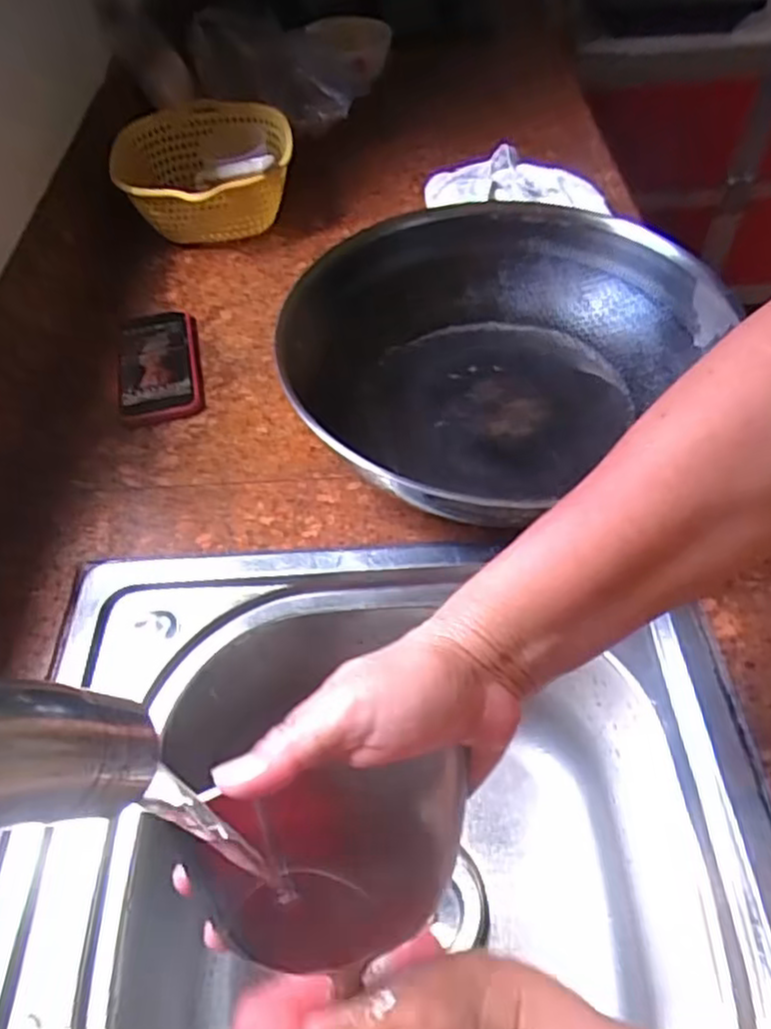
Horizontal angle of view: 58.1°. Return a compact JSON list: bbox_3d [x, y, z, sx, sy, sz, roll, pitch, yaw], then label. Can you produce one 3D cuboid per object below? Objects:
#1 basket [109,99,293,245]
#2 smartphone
[{"bbox_3d":[-0.178,-0.344,0.713,0.158,0.085,0.175,-13,52,-6],"label":"basket"},{"bbox_3d":[-0.197,-0.131,0.602,0.067,0.015,0.130,-13,54,-6],"label":"smartphone"}]

